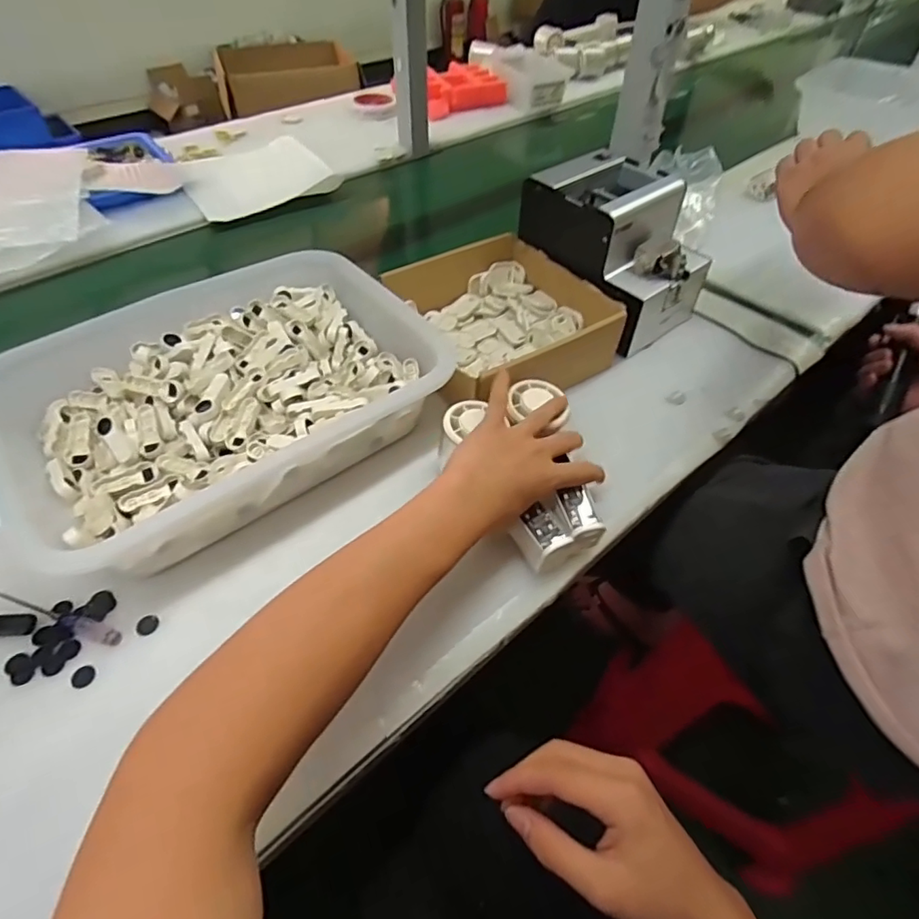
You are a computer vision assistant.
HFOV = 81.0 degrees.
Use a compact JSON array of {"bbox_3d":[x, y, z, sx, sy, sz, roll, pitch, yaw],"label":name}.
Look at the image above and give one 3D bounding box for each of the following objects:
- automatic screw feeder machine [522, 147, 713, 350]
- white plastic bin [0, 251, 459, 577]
[{"bbox_3d":[0.179,-0.237,0.606,0.136,0.134,0.177,-30,56,-23],"label":"automatic screw feeder machine"},{"bbox_3d":[-0.218,-0.068,0.494,0.353,0.073,0.274,-31,57,-24],"label":"white plastic bin"}]

